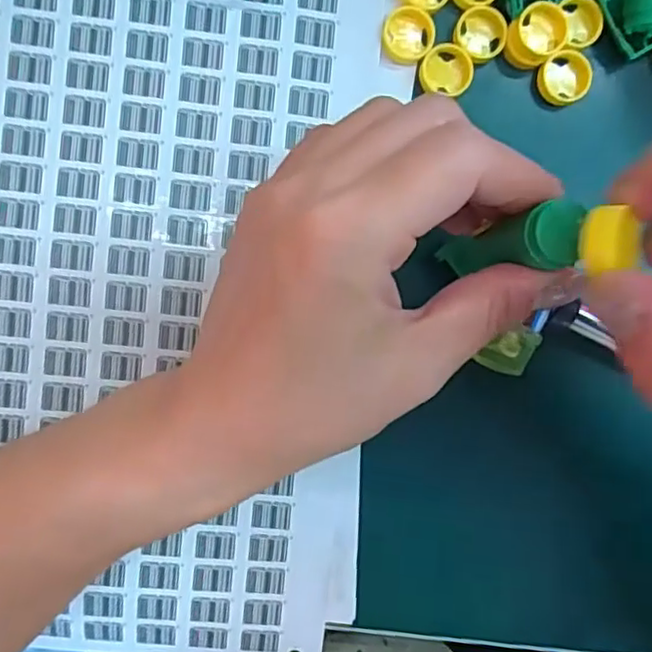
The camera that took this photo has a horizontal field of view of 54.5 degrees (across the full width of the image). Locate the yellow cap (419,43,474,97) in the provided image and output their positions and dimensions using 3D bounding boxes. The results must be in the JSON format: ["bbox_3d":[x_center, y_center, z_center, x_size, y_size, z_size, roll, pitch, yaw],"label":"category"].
[{"bbox_3d":[0.046,-0.097,0.241,0.020,0.005,0.018,3,94,-5],"label":"yellow cap"}]

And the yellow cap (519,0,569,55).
[{"bbox_3d":[0.081,-0.112,0.239,0.018,0.007,0.019,0,94,-5],"label":"yellow cap"}]

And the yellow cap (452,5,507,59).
[{"bbox_3d":[0.059,-0.111,0.239,0.019,0.004,0.019,-1,95,-5],"label":"yellow cap"}]

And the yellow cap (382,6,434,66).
[{"bbox_3d":[0.031,-0.109,0.236,0.019,0.004,0.021,28,92,-7],"label":"yellow cap"}]

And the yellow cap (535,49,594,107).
[{"bbox_3d":[0.093,-0.096,0.245,0.020,0.006,0.019,0,94,-5],"label":"yellow cap"}]

